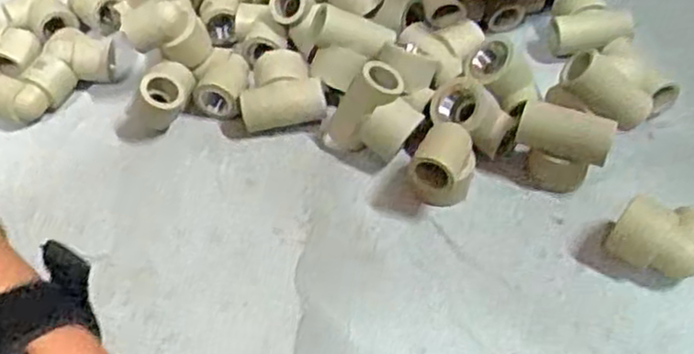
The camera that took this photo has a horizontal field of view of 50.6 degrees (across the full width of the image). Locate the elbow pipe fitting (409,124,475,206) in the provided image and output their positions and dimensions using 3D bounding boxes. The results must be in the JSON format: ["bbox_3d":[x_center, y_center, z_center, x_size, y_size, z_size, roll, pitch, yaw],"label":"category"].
[{"bbox_3d":[0.068,-0.005,0.521,0.033,0.053,0.045,24,53,17],"label":"elbow pipe fitting"}]

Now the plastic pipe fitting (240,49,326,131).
[{"bbox_3d":[-0.052,-0.068,0.586,0.067,0.044,0.051,-4,50,-6],"label":"plastic pipe fitting"}]

